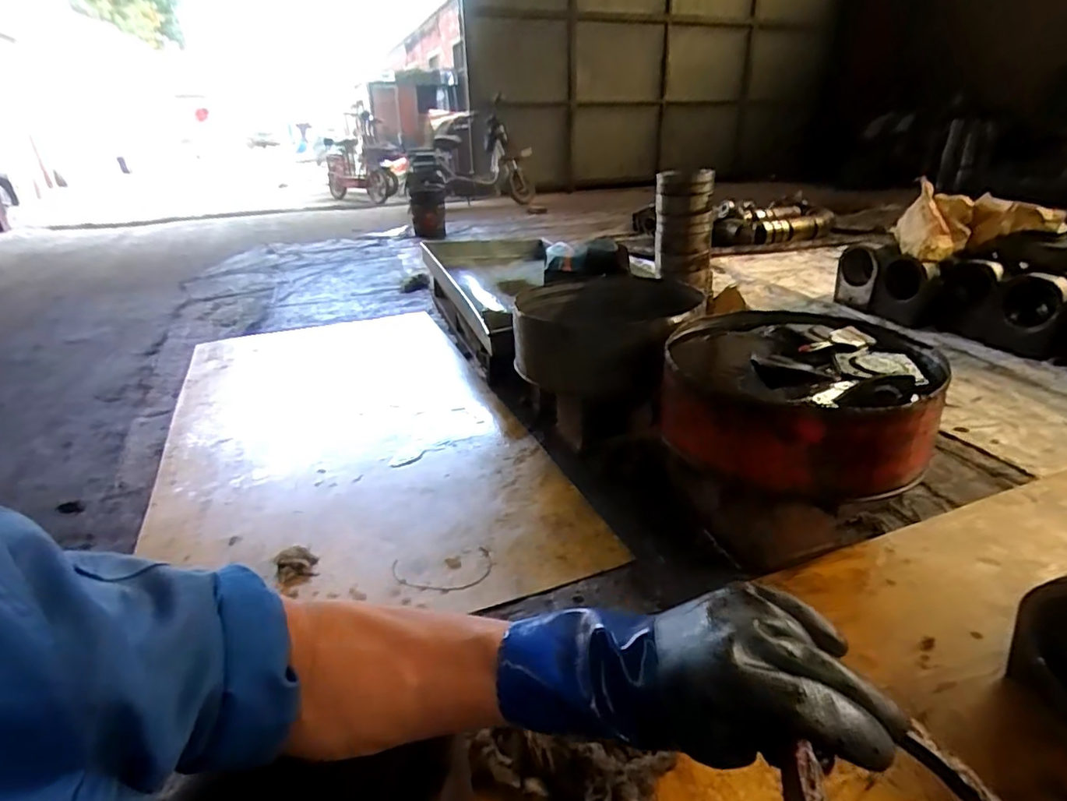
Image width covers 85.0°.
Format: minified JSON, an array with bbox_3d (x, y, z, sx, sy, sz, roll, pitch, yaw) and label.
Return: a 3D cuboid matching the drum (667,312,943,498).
[{"bbox_3d":[0.547,-0.011,1.248,0.534,0.209,0.467,21,33,39],"label":"drum"}]

